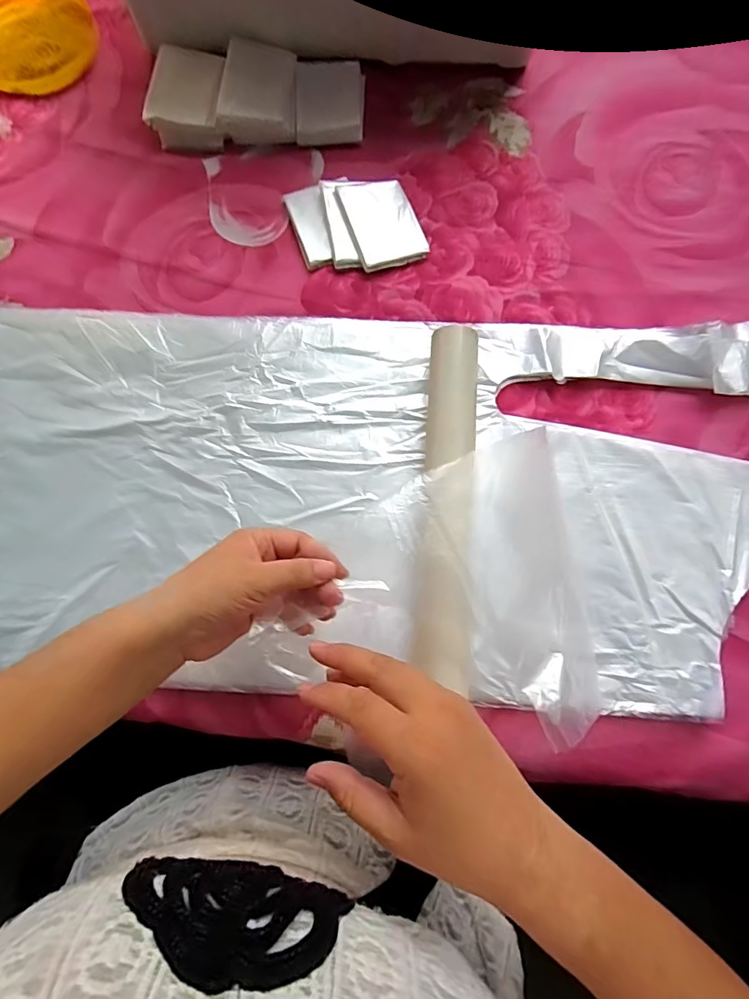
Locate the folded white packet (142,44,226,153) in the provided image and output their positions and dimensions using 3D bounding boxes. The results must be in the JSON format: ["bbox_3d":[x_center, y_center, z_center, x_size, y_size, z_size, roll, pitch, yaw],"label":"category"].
[{"bbox_3d":[-0.184,-0.393,0.468,0.074,0.035,0.084,7,78,2],"label":"folded white packet"}]

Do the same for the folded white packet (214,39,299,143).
[{"bbox_3d":[-0.110,-0.394,0.458,0.071,0.021,0.086,4,79,1],"label":"folded white packet"}]

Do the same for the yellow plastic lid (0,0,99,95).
[{"bbox_3d":[-0.360,-0.492,0.501,0.133,0.015,0.147,-10,78,-1],"label":"yellow plastic lid"}]

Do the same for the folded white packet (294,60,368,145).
[{"bbox_3d":[-0.043,-0.395,0.475,0.067,0.015,0.086,-1,78,0],"label":"folded white packet"}]

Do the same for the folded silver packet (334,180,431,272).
[{"bbox_3d":[0.007,-0.254,0.438,0.063,0.013,0.082,-19,78,-3],"label":"folded silver packet"}]

